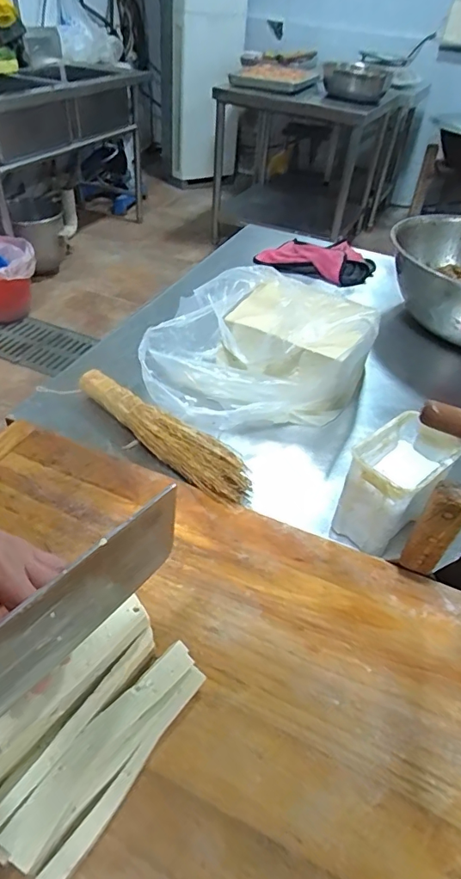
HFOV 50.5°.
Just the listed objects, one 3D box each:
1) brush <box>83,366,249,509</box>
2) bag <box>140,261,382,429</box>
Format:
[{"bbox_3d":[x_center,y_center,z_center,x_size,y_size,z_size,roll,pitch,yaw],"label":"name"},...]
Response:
[{"bbox_3d":[-0.082,-0.014,0.533,0.264,0.032,0.042,33,50,27],"label":"brush"},{"bbox_3d":[0.033,-0.118,0.616,0.277,0.120,0.187,-10,45,-16],"label":"bag"}]

